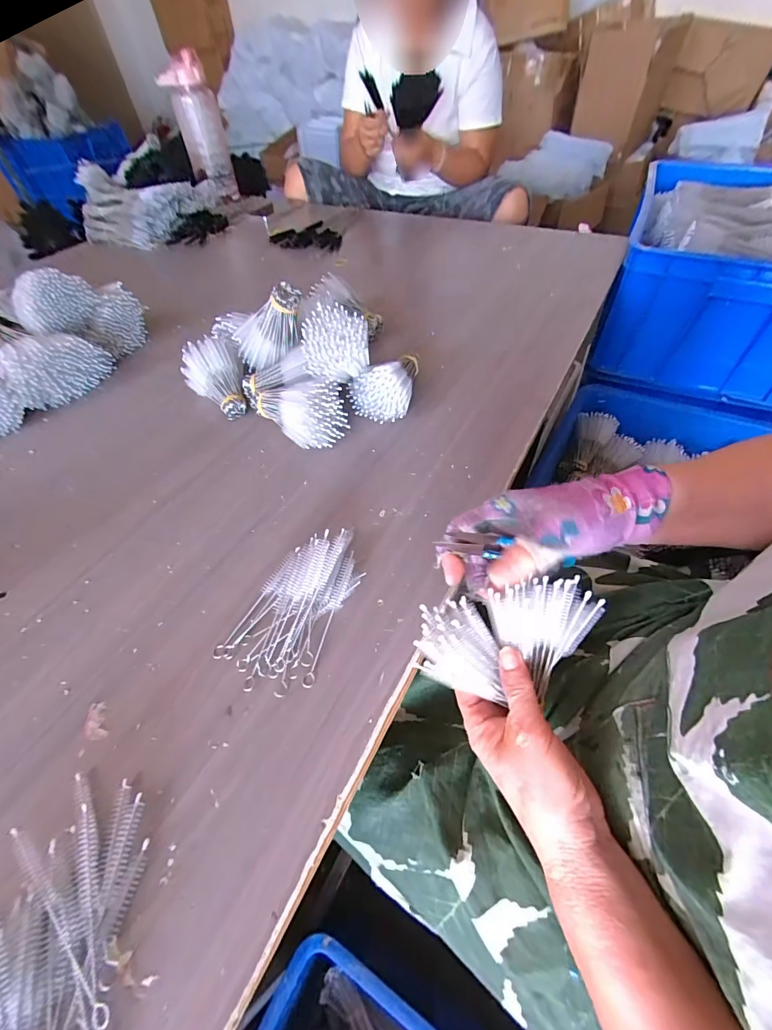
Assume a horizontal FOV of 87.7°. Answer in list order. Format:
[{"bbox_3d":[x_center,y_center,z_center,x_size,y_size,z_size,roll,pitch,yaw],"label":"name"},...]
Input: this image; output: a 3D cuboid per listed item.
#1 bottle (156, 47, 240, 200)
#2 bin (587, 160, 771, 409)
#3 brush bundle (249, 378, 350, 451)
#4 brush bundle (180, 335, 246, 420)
[{"bbox_3d":[-0.510,-1.044,1.112,0.123,0.287,0.103,-19,51,-11],"label":"bottle"},{"bbox_3d":[0.711,-0.498,0.847,0.376,0.242,0.541,21,56,19],"label":"bin"},{"bbox_3d":[-0.108,-0.138,0.490,0.072,0.072,0.124,-36,57,-23],"label":"brush bundle"},{"bbox_3d":[-0.223,-0.184,0.542,0.077,0.065,0.119,-28,54,-18],"label":"brush bundle"}]

